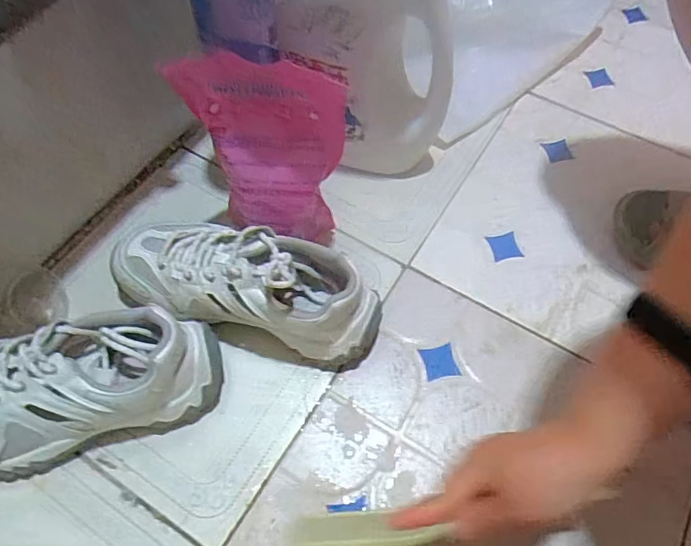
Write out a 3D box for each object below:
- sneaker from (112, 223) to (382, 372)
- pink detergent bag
[{"bbox_3d":[-0.085,0.007,0.454,0.237,0.091,0.090,17,62,8],"label":"sneaker"},{"bbox_3d":[-0.067,-0.090,0.451,0.130,0.195,0.041,4,56,3],"label":"pink detergent bag"}]

